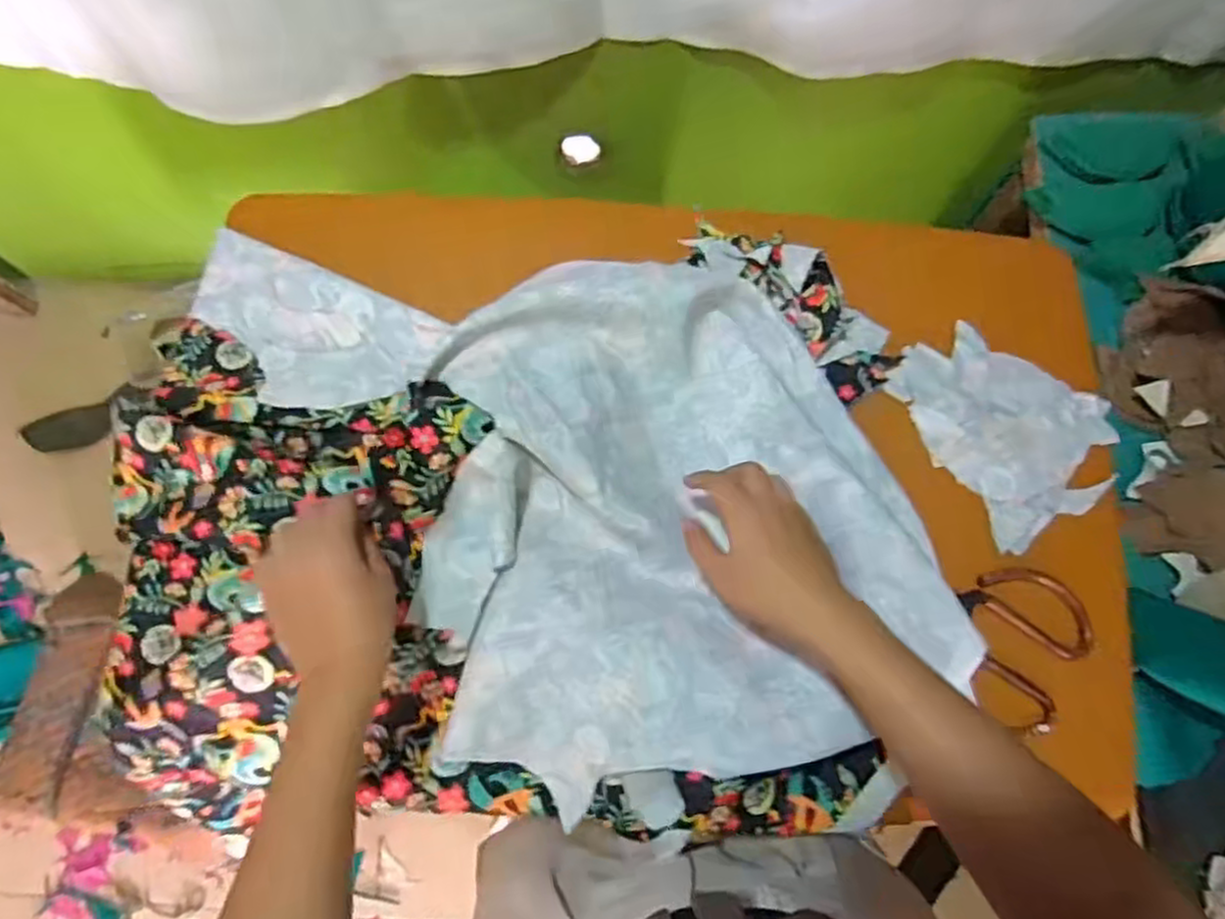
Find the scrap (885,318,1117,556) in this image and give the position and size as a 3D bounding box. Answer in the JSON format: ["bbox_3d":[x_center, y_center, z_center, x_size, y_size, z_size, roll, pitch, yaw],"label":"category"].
[{"bbox_3d":[0.325,-0.033,0.601,0.142,0.014,0.175,-28,77,-7],"label":"scrap"}]

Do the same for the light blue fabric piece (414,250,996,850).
[{"bbox_3d":[0.028,0.035,0.528,0.357,0.071,0.360,-18,76,-5],"label":"light blue fabric piece"}]

